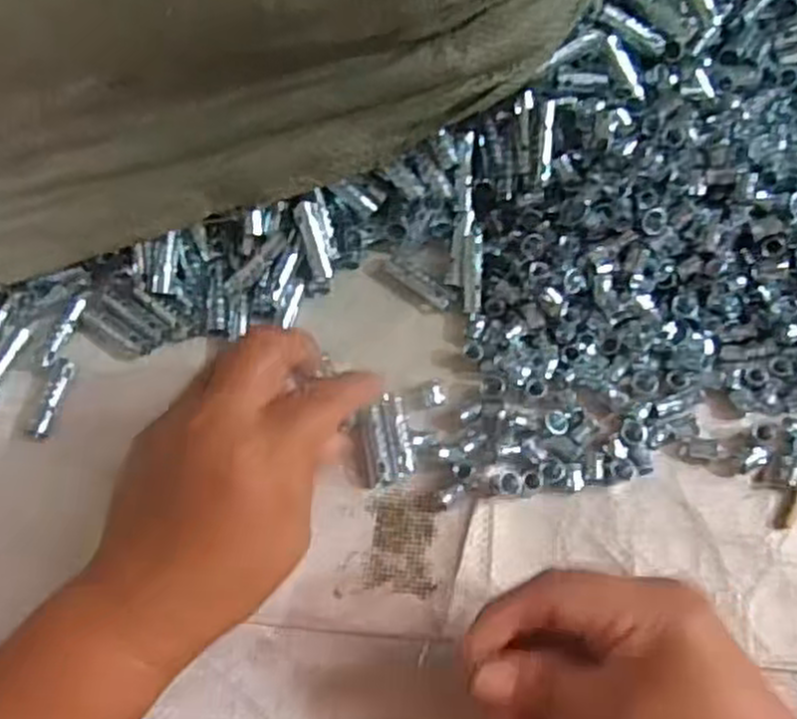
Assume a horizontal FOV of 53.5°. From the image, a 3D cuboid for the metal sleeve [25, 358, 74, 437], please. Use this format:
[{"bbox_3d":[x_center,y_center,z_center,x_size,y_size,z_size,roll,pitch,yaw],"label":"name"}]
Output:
[{"bbox_3d":[-0.166,0.019,0.380,0.009,0.006,0.039,14,71,6],"label":"metal sleeve"}]

